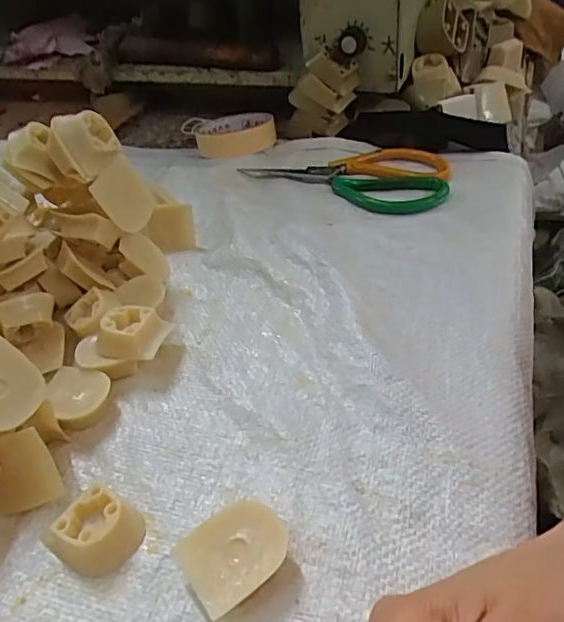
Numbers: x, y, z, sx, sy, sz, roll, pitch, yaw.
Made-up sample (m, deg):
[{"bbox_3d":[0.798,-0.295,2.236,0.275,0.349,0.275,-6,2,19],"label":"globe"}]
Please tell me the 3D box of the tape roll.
[{"bbox_3d":[-0.050,-0.196,0.605,0.082,0.022,0.082,-4,41,3],"label":"tape roll"}]

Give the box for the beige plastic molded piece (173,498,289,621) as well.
[{"bbox_3d":[-0.020,0.111,0.256,0.048,0.018,0.038,-31,46,-26],"label":"beige plastic molded piece"}]

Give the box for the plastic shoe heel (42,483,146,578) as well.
[{"bbox_3d":[-0.089,0.107,0.271,0.036,0.017,0.037,21,48,29],"label":"plastic shoe heel"}]

